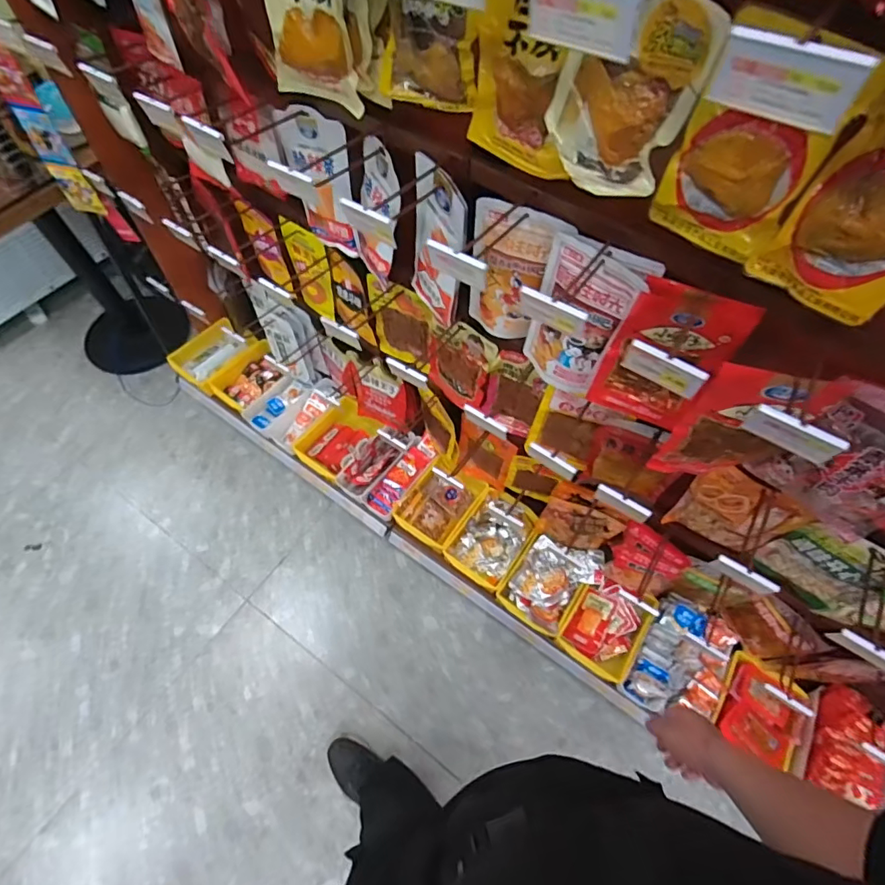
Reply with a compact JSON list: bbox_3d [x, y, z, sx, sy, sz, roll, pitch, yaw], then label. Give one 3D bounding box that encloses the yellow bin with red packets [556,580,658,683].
[{"bbox_3d":[0.424,0.477,1.280,0.175,0.076,0.215,32,64,15],"label":"yellow bin with red packets"}]

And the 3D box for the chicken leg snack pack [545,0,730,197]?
[{"bbox_3d":[0.186,-0.363,0.515,0.145,0.182,0.029,36,59,14],"label":"chicken leg snack pack"}]

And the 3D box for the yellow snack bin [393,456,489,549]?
[{"bbox_3d":[-0.008,0.172,1.425,0.174,0.099,0.239,34,65,16],"label":"yellow snack bin"}]

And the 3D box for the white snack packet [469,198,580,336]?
[{"bbox_3d":[0.110,-0.271,0.802,0.136,0.238,0.037,23,62,10],"label":"white snack packet"}]

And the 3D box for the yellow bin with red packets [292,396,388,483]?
[{"bbox_3d":[-0.321,-0.013,1.500,0.189,0.073,0.232,36,65,17],"label":"yellow bin with red packets"}]

